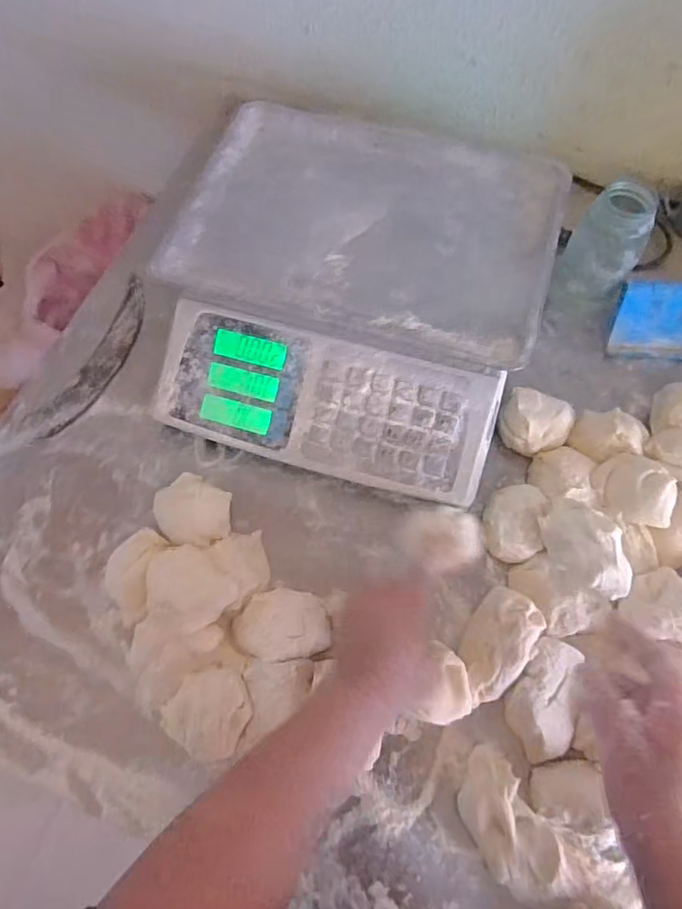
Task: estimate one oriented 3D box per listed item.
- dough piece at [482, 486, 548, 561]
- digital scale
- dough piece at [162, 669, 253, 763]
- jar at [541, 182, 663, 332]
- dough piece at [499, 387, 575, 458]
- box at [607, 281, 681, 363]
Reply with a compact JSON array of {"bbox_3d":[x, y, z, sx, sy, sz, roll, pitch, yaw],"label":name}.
[{"bbox_3d":[0.154,0.060,0.512,0.051,0.037,0.070,12,67,7],"label":"dough piece"},{"bbox_3d":[0.012,-0.163,0.562,0.344,0.091,0.349,16,67,9],"label":"digital scale"},{"bbox_3d":[-0.102,0.199,0.443,0.064,0.030,0.062,31,70,14],"label":"dough piece"},{"bbox_3d":[0.256,-0.189,0.566,0.065,0.137,0.063,-1,66,1],"label":"jar"},{"bbox_3d":[0.187,-0.027,0.551,0.065,0.037,0.058,21,68,11],"label":"dough piece"},{"bbox_3d":[0.331,-0.136,0.582,0.096,0.081,0.022,5,37,5],"label":"box"}]

